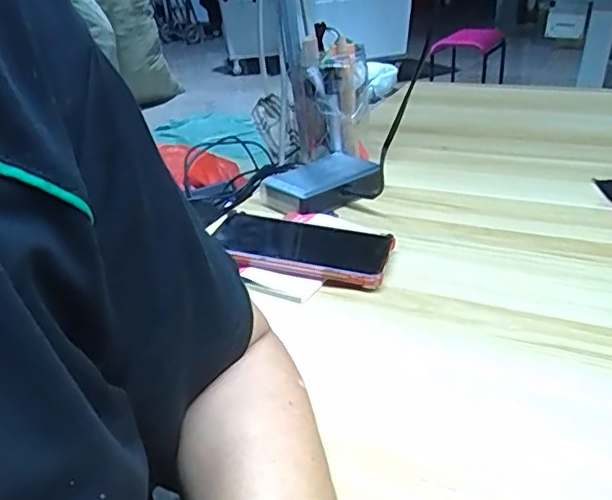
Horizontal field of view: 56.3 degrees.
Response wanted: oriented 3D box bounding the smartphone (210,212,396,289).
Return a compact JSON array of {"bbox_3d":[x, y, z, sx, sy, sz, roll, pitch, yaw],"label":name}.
[{"bbox_3d":[-0.005,-0.003,0.533,0.162,0.015,0.075,9,34,14],"label":"smartphone"}]

